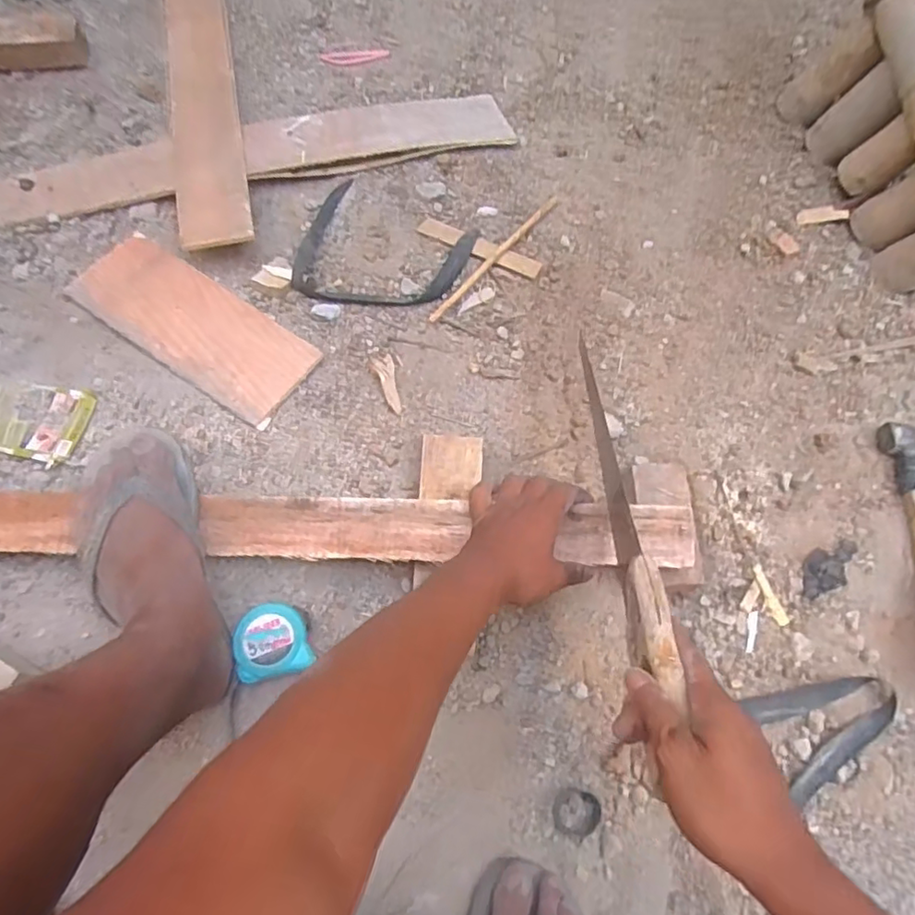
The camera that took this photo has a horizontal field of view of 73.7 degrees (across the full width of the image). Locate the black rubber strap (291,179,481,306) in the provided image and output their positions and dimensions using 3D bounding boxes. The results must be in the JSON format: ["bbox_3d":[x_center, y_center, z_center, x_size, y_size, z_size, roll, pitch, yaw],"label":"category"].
[{"bbox_3d":[-0.098,-0.246,0.737,0.199,0.019,0.178,25,68,8],"label":"black rubber strap"}]

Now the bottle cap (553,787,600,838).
[{"bbox_3d":[0.102,0.303,0.521,0.040,0.006,0.035,14,67,3],"label":"bottle cap"}]

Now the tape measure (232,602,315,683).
[{"bbox_3d":[-0.169,0.169,0.558,0.063,0.035,0.065,1,67,-2],"label":"tape measure"}]

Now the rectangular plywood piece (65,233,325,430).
[{"bbox_3d":[-0.301,-0.154,0.689,0.296,0.016,0.111,33,69,11],"label":"rectangular plywood piece"}]

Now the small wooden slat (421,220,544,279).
[{"bbox_3d":[0.026,-0.262,0.759,0.162,0.010,0.029,28,72,13],"label":"small wooden slat"}]

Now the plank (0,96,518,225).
[{"bbox_3d":[-0.271,-0.398,0.792,0.683,0.022,0.105,-12,68,-8],"label":"plank"}]

